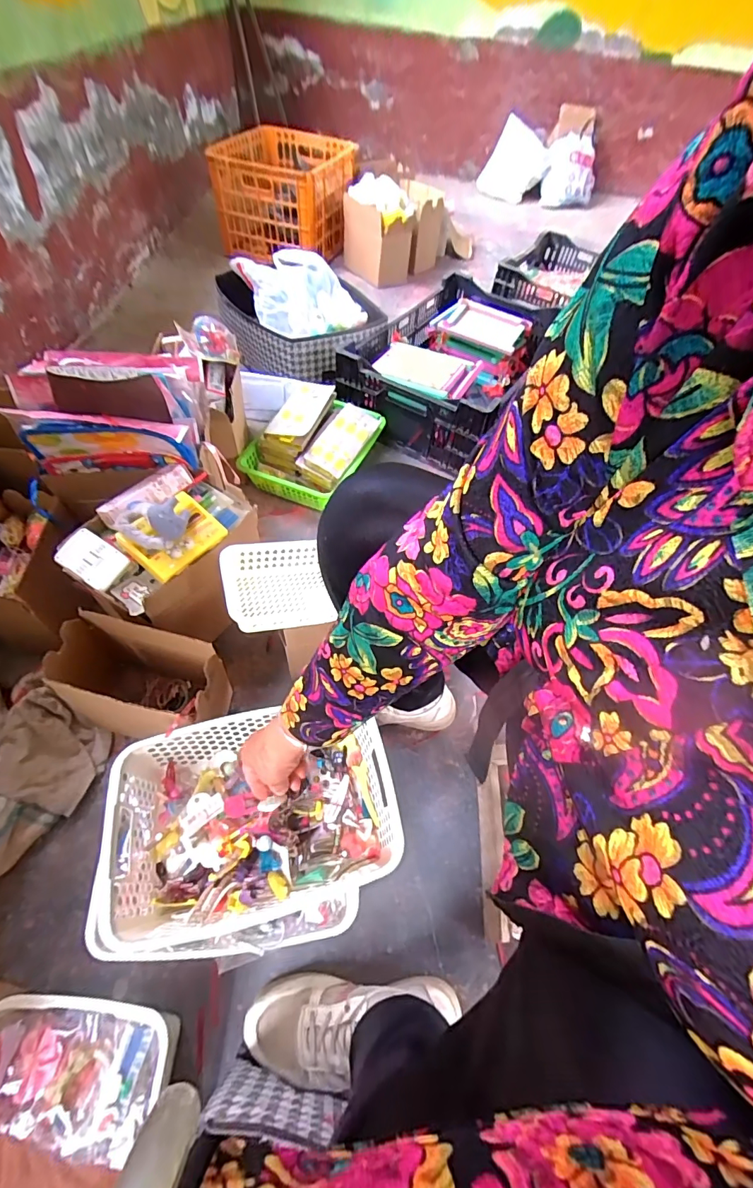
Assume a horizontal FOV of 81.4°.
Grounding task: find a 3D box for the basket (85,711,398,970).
[{"bbox_3d":[-0.138,0.259,0.501,0.310,0.109,0.206,-7,53,-7],"label":"basket"}]

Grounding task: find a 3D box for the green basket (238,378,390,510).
[{"bbox_3d":[-0.144,-0.352,0.999,0.246,0.116,0.316,19,54,12],"label":"green basket"}]

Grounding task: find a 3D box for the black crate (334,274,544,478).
[{"bbox_3d":[0.207,-0.623,1.189,0.390,0.173,0.621,25,56,16],"label":"black crate"}]

